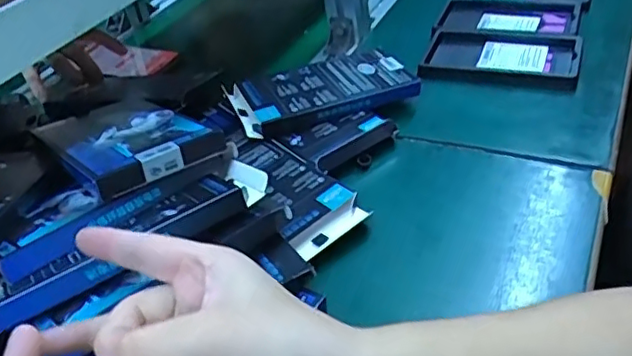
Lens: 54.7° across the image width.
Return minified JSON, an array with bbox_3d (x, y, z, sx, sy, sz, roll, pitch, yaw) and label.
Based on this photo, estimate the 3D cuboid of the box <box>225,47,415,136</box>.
[{"bbox_3d":[0.004,-0.091,0.622,0.174,0.021,0.103,-20,40,-15],"label":"box"}]

